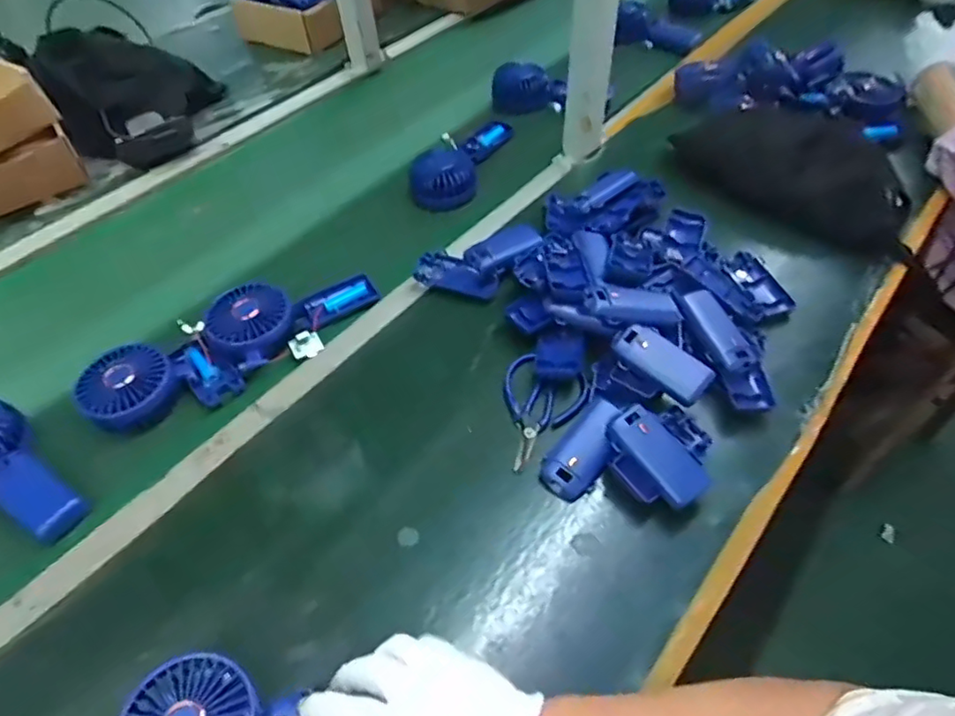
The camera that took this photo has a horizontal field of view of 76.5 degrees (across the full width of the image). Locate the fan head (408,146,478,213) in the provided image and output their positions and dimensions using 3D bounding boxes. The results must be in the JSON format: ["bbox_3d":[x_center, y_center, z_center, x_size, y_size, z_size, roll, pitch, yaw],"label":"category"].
[{"bbox_3d":[-0.047,-0.231,0.792,0.091,0.057,0.071,-1,53,-1],"label":"fan head"}]

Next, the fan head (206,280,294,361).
[{"bbox_3d":[-0.236,-0.036,0.639,0.081,0.039,0.084,-1,51,1],"label":"fan head"}]

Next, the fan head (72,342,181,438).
[{"bbox_3d":[-0.341,0.028,0.595,0.085,0.033,0.079,-1,51,1],"label":"fan head"}]

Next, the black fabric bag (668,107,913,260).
[{"bbox_3d":[0.445,-0.265,0.853,0.317,0.100,0.170,34,60,26],"label":"black fabric bag"}]

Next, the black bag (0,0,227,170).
[{"bbox_3d":[-0.545,-0.433,0.923,0.337,0.117,0.235,36,61,27],"label":"black bag"}]

